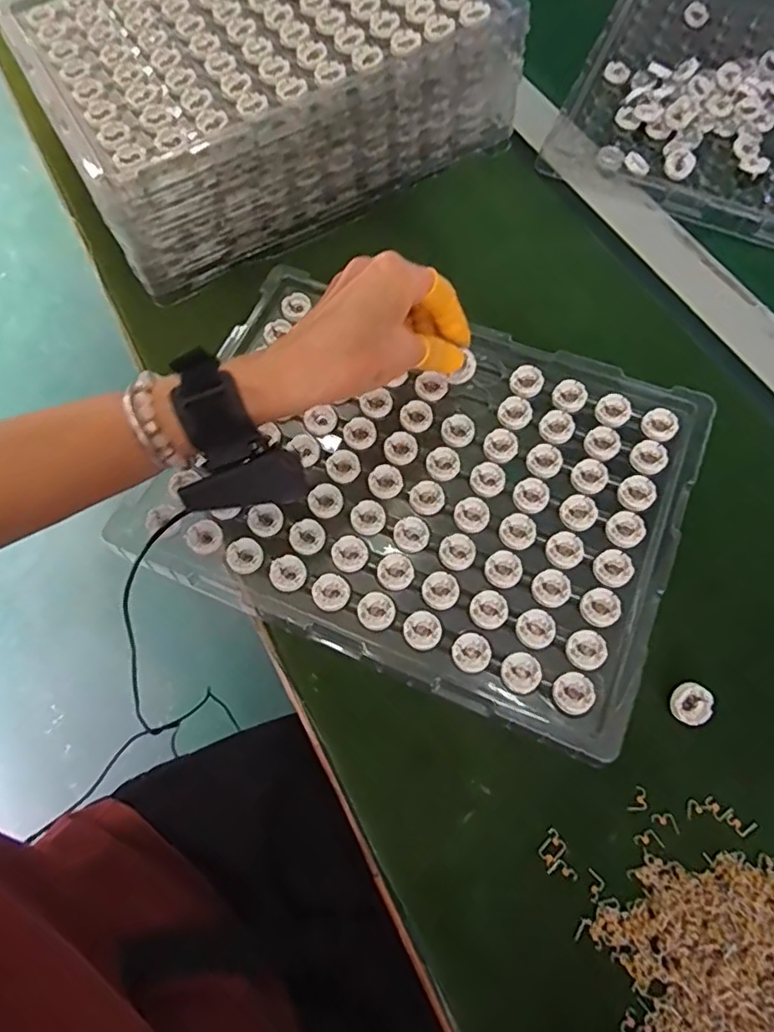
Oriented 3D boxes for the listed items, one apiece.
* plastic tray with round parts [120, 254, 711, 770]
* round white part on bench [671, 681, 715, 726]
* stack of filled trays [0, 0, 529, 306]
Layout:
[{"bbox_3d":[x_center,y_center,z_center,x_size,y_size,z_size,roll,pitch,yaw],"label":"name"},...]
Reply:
[{"bbox_3d":[0.023,-0.025,0.407,0.339,0.021,0.251,21,69,9],"label":"plastic tray with round parts"},{"bbox_3d":[0.176,0.109,0.349,0.024,0.008,0.022,0,67,0],"label":"round white part on bench"},{"bbox_3d":[-0.101,-0.371,0.506,0.338,0.098,0.252,-27,70,-11],"label":"stack of filled trays"}]

